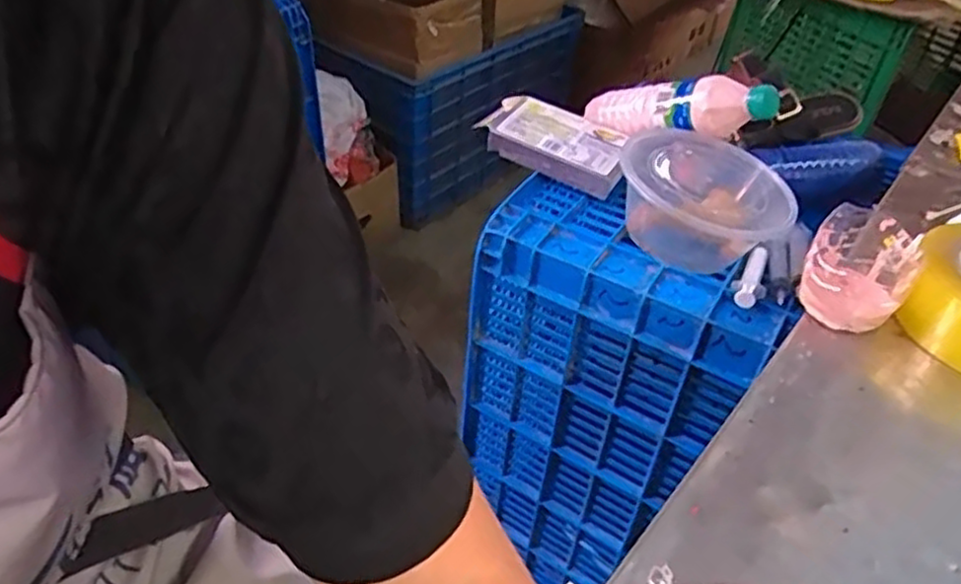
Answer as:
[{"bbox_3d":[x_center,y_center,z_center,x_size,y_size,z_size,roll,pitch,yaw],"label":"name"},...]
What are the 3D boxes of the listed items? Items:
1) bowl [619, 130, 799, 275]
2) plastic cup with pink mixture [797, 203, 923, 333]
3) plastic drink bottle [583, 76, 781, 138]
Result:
[{"bbox_3d":[0.213,-0.087,0.724,0.153,0.092,0.170,35,46,30],"label":"bowl"},{"bbox_3d":[0.254,-0.014,0.494,0.063,0.061,0.062,5,38,-4],"label":"plastic cup with pink mixture"},{"bbox_3d":[0.201,-0.197,0.793,0.231,0.058,0.049,11,34,44],"label":"plastic drink bottle"}]

